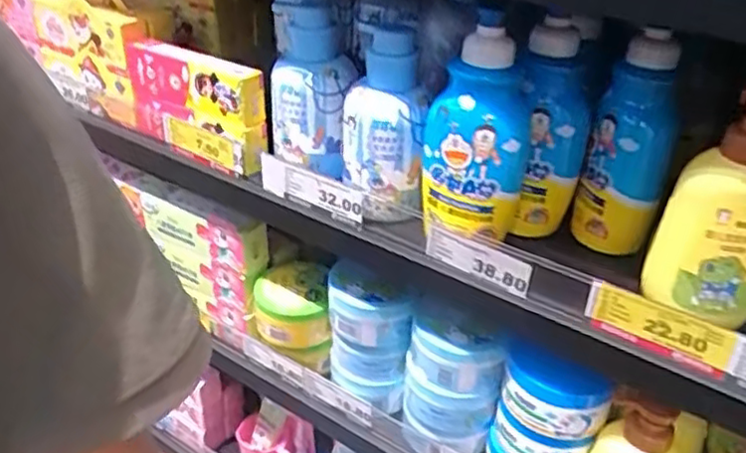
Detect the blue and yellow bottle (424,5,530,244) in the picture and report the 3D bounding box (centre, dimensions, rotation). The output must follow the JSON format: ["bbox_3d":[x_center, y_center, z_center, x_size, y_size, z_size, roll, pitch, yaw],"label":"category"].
[{"bbox_3d":[0.078,-0.074,0.508,0.076,0.170,0.064,9,33,10],"label":"blue and yellow bottle"}]

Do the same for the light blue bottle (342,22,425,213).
[{"bbox_3d":[0.011,-0.094,0.561,0.067,0.128,0.069,7,32,6],"label":"light blue bottle"}]

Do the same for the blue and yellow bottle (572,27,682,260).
[{"bbox_3d":[0.197,-0.063,0.520,0.058,0.183,0.065,12,33,14],"label":"blue and yellow bottle"}]

